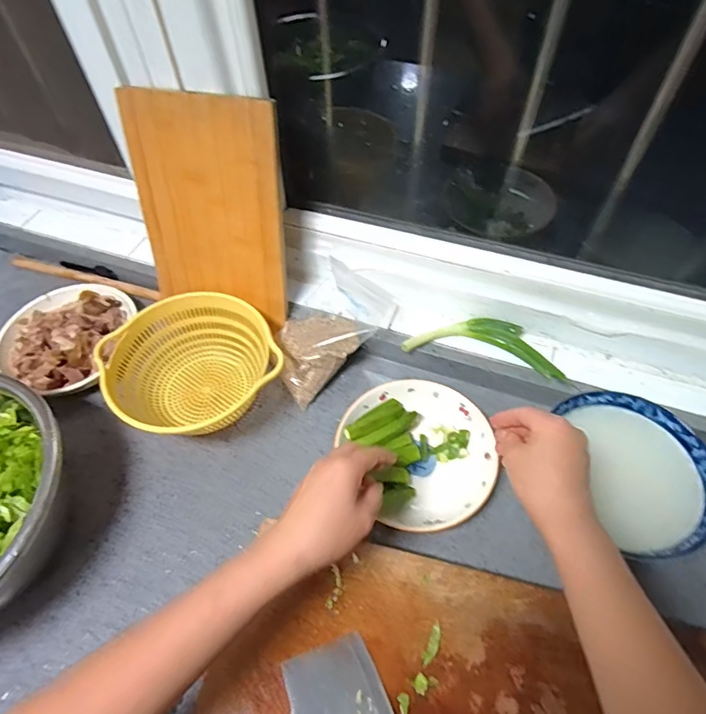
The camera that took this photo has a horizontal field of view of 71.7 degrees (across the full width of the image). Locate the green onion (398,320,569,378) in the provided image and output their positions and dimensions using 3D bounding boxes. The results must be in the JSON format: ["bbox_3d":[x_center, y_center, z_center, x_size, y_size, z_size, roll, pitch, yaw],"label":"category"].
[{"bbox_3d":[0.161,-0.020,0.596,0.182,0.023,0.065,14,56,12],"label":"green onion"}]

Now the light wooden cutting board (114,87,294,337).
[{"bbox_3d":[-0.167,-0.168,0.571,0.174,0.247,0.024,11,39,10],"label":"light wooden cutting board"}]

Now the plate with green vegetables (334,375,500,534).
[{"bbox_3d":[0.071,0.101,0.545,0.167,0.040,0.175,-26,57,-15],"label":"plate with green vegetables"}]

